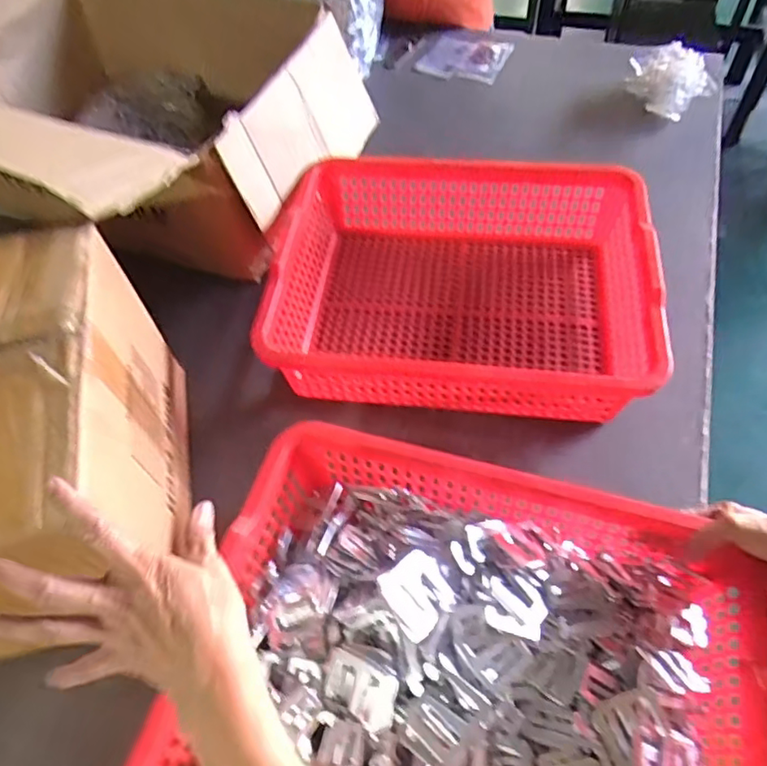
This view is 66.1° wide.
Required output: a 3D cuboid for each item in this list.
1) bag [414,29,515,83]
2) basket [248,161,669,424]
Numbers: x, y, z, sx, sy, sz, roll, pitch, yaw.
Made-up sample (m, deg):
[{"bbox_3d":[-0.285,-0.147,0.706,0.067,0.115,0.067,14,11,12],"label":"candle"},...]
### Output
[{"bbox_3d":[0.173,-0.663,1.181,0.162,0.038,0.169,18,56,12],"label":"bag"},{"bbox_3d":[0.103,-0.128,0.795,0.468,0.137,0.366,6,57,9],"label":"basket"}]

